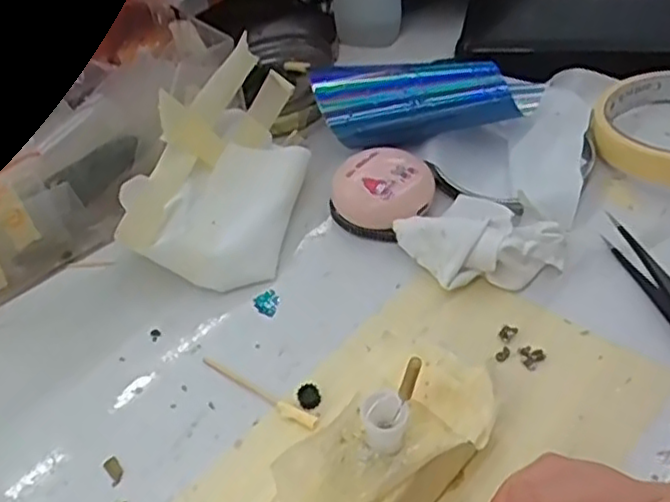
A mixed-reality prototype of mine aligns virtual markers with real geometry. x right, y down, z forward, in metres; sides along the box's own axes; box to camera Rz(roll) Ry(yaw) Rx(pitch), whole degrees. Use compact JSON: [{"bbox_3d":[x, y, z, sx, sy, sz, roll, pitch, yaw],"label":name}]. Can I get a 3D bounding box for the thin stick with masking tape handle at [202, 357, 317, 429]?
[{"bbox_3d":[-0.032,0.056,0.276,0.059,0.004,0.007,24,53,27],"label":"thin stick with masking tape handle"}]

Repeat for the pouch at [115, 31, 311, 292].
[{"bbox_3d":[-0.054,-0.040,0.333,0.067,0.062,0.109,7,47,14],"label":"pouch"}]

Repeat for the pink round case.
[{"bbox_3d":[0.024,-0.028,0.335,0.044,0.024,0.043,-4,46,4],"label":"pink round case"}]

